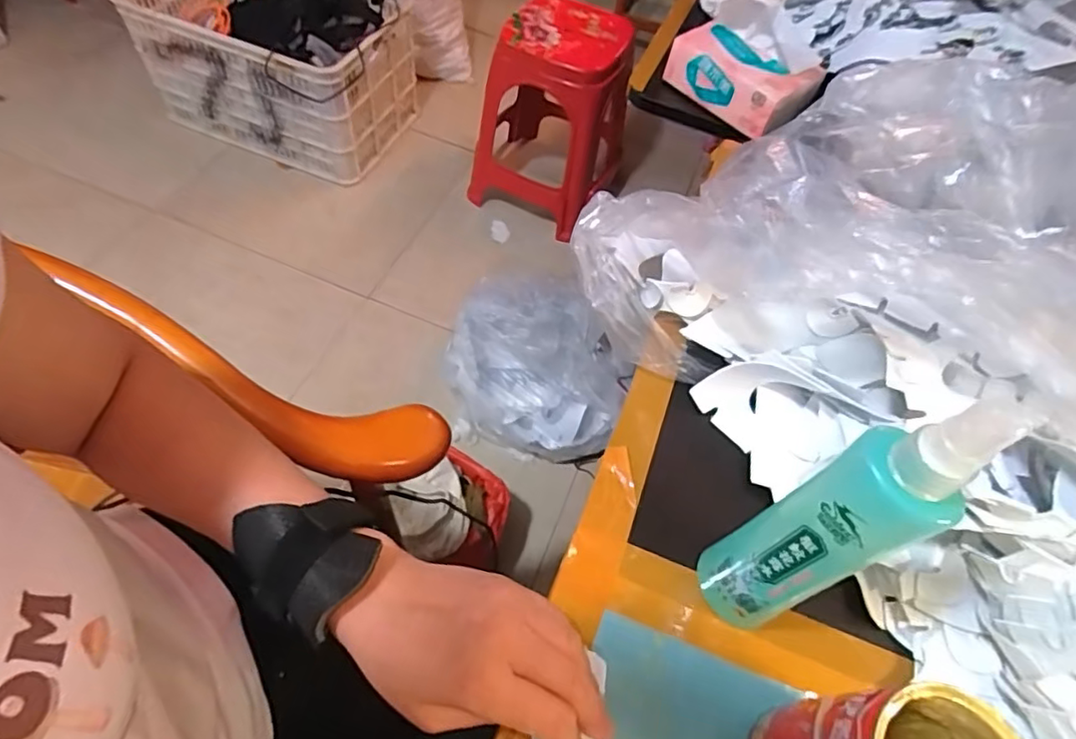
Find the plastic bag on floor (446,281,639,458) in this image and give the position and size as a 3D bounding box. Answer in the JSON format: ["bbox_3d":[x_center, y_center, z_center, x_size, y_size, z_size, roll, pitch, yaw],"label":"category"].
[{"bbox_3d":[0.004,-0.024,1.286,0.401,0.205,0.359,22,57,7],"label":"plastic bag on floor"}]

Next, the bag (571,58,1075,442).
[{"bbox_3d":[0.246,-0.088,0.405,0.386,0.170,0.249,30,58,13],"label":"bag"}]

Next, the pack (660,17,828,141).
[{"bbox_3d":[0.213,-0.310,0.622,0.079,0.057,0.139,-32,66,-24],"label":"pack"}]

